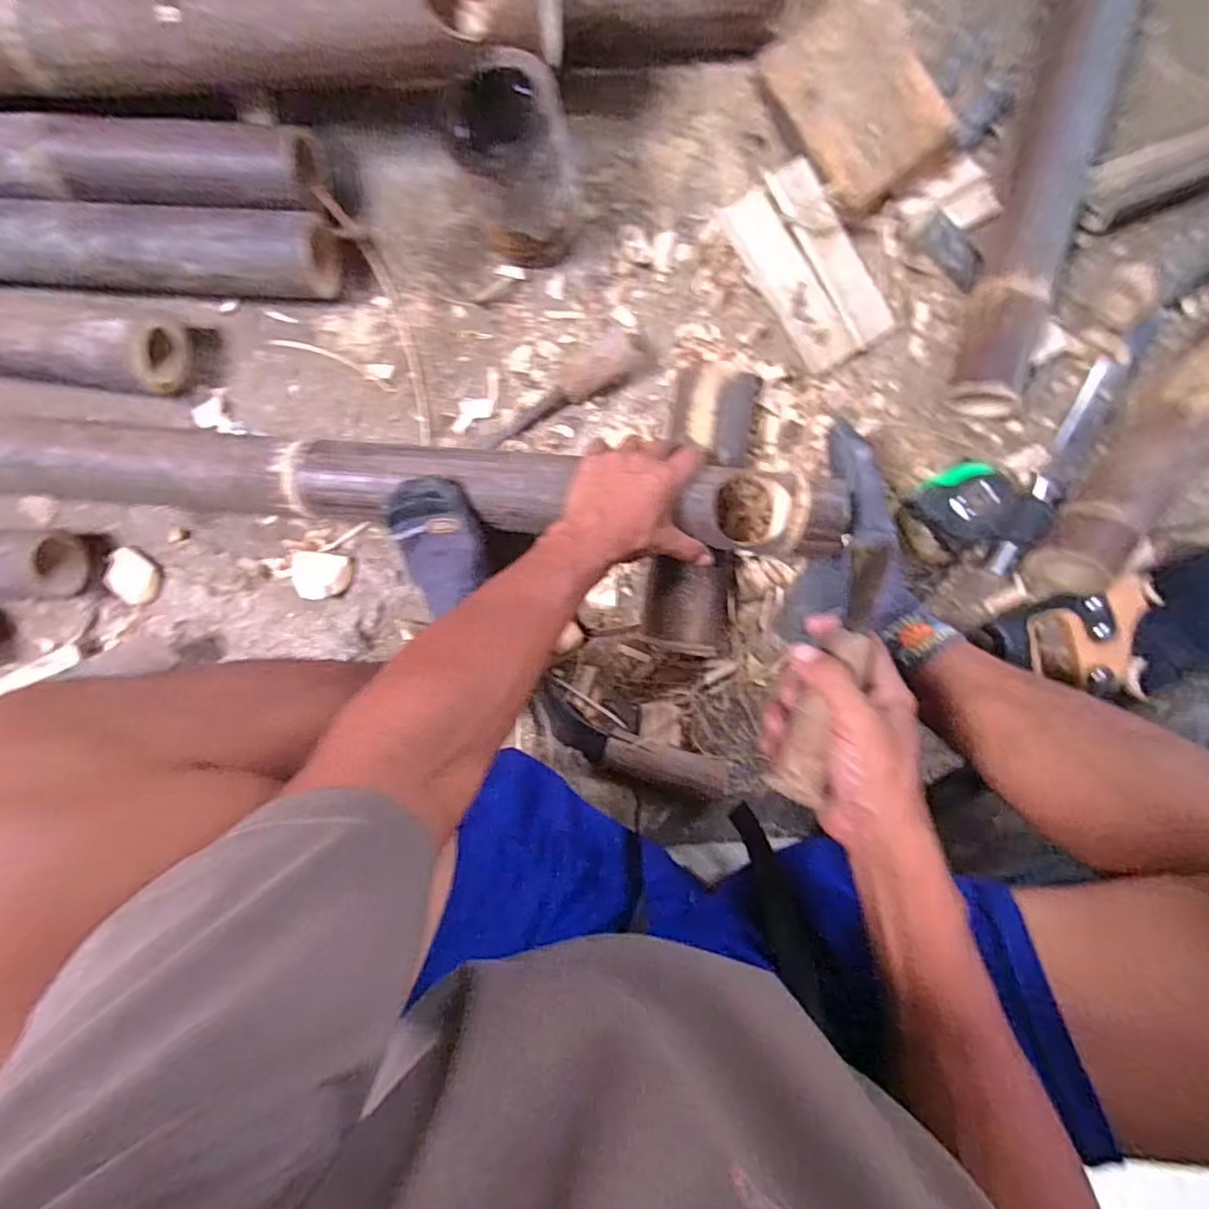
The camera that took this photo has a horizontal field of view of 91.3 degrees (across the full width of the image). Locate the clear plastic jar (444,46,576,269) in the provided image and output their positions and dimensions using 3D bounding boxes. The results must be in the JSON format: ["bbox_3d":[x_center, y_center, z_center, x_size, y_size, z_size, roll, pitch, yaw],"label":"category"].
[{"bbox_3d":[-0.078,-0.386,0.537,0.097,0.149,0.086,-13,92,3],"label":"clear plastic jar"}]

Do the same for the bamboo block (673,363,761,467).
[{"bbox_3d":[0.110,-0.184,0.584,0.084,0.055,0.102,5,93,2],"label":"bamboo block"}]

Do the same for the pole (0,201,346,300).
[{"bbox_3d":[-0.624,-0.354,0.591,0.701,0.106,0.085,1,93,2],"label":"pole"}]

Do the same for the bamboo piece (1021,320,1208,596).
[{"bbox_3d":[0.534,-0.157,0.559,0.078,0.078,0.346,36,93,0],"label":"bamboo piece"}]

